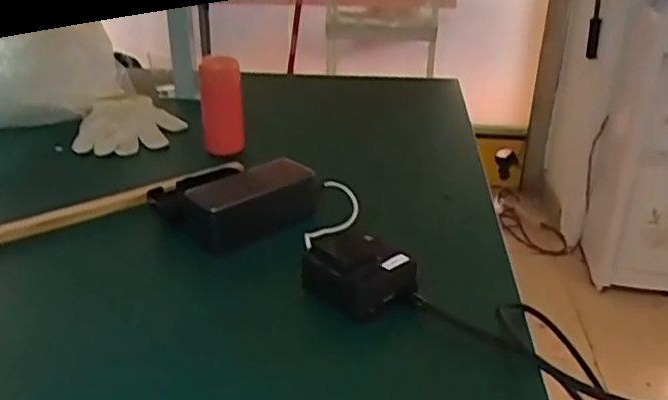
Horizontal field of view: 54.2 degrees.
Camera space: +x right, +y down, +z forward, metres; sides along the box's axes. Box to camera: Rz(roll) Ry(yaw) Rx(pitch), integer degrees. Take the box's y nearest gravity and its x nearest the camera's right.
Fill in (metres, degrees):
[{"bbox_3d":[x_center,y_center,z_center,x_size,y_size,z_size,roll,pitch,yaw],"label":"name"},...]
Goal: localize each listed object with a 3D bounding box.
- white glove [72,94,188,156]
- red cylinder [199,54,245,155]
[{"bbox_3d":[-0.281,-0.109,0.914,0.142,0.018,0.199,-3,27,-9],"label":"white glove"},{"bbox_3d":[-0.144,-0.122,0.842,0.051,0.133,0.045,-5,27,-12],"label":"red cylinder"}]

